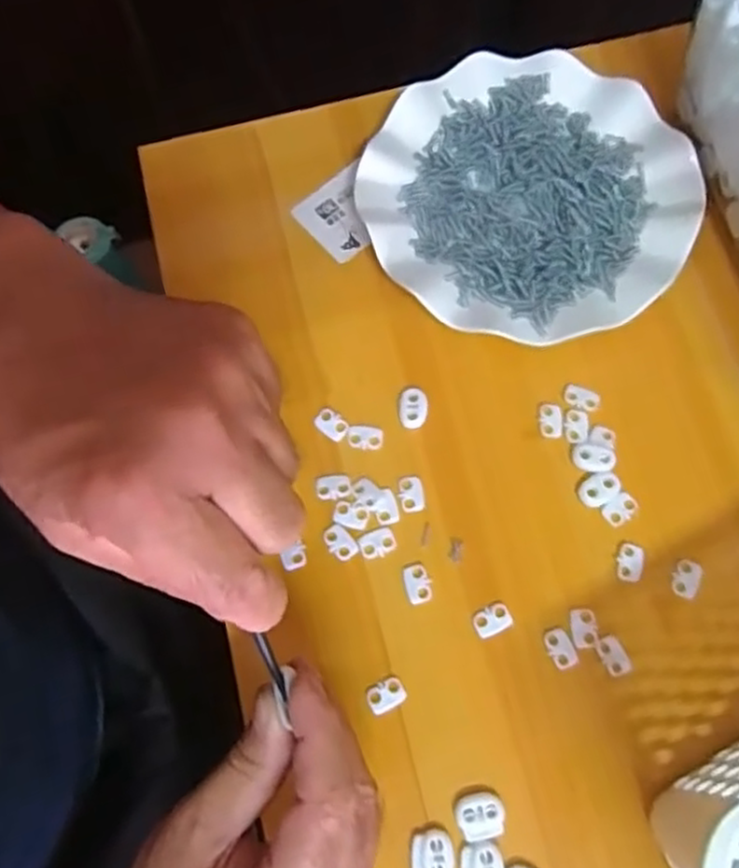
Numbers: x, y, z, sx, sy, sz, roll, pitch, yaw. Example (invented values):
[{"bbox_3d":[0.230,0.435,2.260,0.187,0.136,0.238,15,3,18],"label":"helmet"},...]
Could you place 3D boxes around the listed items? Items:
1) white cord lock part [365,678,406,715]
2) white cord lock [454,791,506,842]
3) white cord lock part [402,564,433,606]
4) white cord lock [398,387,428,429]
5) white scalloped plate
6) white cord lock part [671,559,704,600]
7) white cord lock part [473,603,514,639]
[{"bbox_3d":[0.008,0.127,0.353,0.018,0.004,0.014,-29,74,-7],"label":"white cord lock part"},{"bbox_3d":[0.051,0.175,0.335,0.022,0.006,0.019,-10,73,-2],"label":"white cord lock"},{"bbox_3d":[0.024,0.076,0.368,0.014,0.004,0.020,-15,73,-3],"label":"white cord lock part"},{"bbox_3d":[0.024,-0.014,0.394,0.015,0.004,0.022,0,73,1],"label":"white cord lock"},{"bbox_3d":[0.090,-0.136,0.421,0.178,0.020,0.178,0,73,1],"label":"white scalloped plate"},{"bbox_3d":[0.159,0.072,0.365,0.013,0.004,0.019,19,74,7],"label":"white cord lock part"},{"bbox_3d":[0.061,0.093,0.362,0.019,0.004,0.013,-25,74,-6],"label":"white cord lock part"}]

